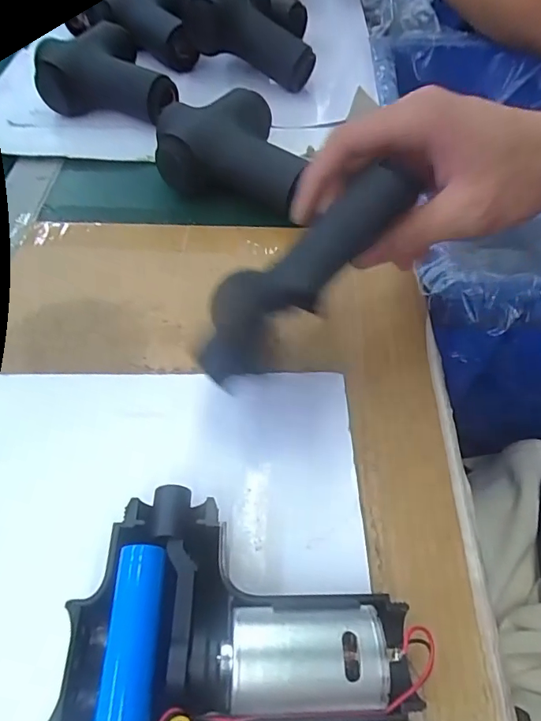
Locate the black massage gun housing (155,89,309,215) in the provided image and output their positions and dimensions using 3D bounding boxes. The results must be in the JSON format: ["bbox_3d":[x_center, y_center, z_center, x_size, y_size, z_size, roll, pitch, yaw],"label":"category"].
[{"bbox_3d":[-0.026,-0.176,0.387,0.115,0.051,0.094,13,55,9],"label":"black massage gun housing"}]

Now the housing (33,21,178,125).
[{"bbox_3d":[-0.153,-0.265,0.439,0.128,0.066,0.047,12,56,8],"label":"housing"}]

